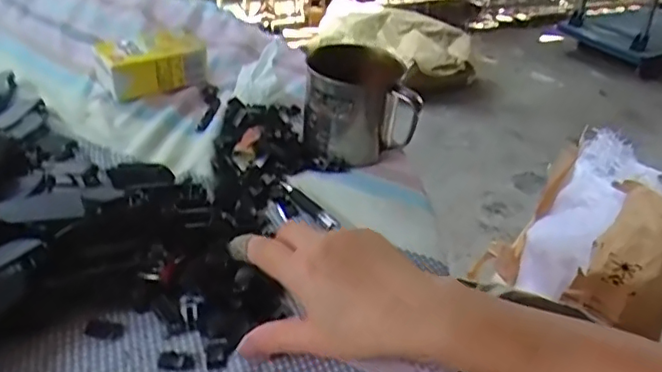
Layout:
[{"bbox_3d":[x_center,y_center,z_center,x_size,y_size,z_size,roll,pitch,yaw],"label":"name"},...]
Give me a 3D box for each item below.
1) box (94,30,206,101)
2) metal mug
[{"bbox_3d":[-0.198,-0.135,0.654,0.107,0.042,0.068,-17,43,-27],"label":"box"},{"bbox_3d":[0.025,-0.076,0.567,0.098,0.085,0.074,2,37,-5],"label":"metal mug"}]

